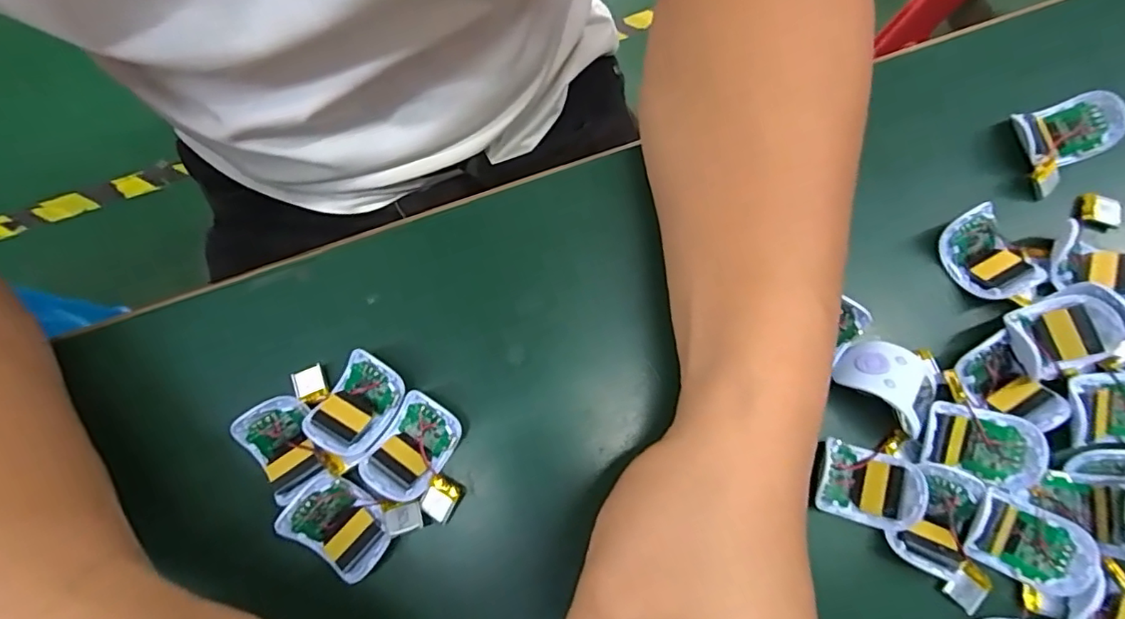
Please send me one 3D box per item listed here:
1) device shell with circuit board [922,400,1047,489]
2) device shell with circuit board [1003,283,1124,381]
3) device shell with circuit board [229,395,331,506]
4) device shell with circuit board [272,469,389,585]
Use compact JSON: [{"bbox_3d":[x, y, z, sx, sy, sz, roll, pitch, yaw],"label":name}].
[{"bbox_3d":[0.170,0.054,0.224,0.040,0.013,0.029,13,77,4],"label":"device shell with circuit board"},{"bbox_3d":[0.211,0.010,0.231,0.045,0.021,0.032,-22,77,-5],"label":"device shell with circuit board"},{"bbox_3d":[-0.119,0.060,0.236,0.027,0.017,0.039,-31,78,-7],"label":"device shell with circuit board"},{"bbox_3d":[-0.092,0.090,0.226,0.040,0.020,0.029,40,80,9],"label":"device shell with circuit board"}]

